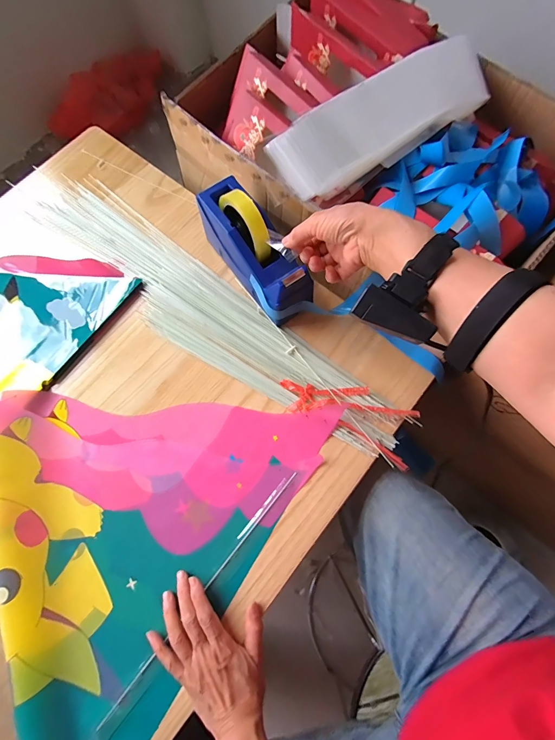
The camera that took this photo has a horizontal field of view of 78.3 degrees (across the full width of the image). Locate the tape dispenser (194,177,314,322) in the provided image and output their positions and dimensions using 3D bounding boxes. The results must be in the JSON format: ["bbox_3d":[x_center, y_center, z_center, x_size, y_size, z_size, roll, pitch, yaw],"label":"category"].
[{"bbox_3d":[-0.033,-0.170,0.492,0.074,0.120,0.200,-38,77,-9],"label":"tape dispenser"}]

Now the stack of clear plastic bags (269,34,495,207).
[{"bbox_3d":[0.157,-0.347,0.475,0.353,0.054,0.113,-33,75,-8],"label":"stack of clear plastic bags"}]

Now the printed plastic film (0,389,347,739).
[{"bbox_3d":[-0.121,0.206,0.437,0.444,0.038,0.469,-19,76,-5],"label":"printed plastic film"}]

